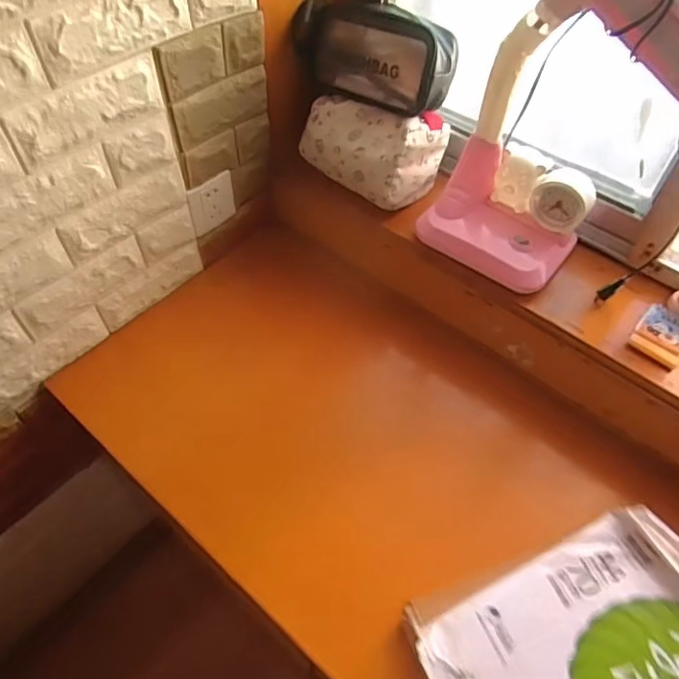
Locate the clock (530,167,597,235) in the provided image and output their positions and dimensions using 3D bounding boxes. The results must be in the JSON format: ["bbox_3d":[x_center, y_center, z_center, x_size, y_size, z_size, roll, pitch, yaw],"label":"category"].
[{"bbox_3d":[0.312,-0.194,0.759,0.078,0.063,0.050,32,60,21],"label":"clock"}]

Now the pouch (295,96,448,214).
[{"bbox_3d":[0.056,-0.316,0.866,0.201,0.109,0.142,35,61,22],"label":"pouch"}]

